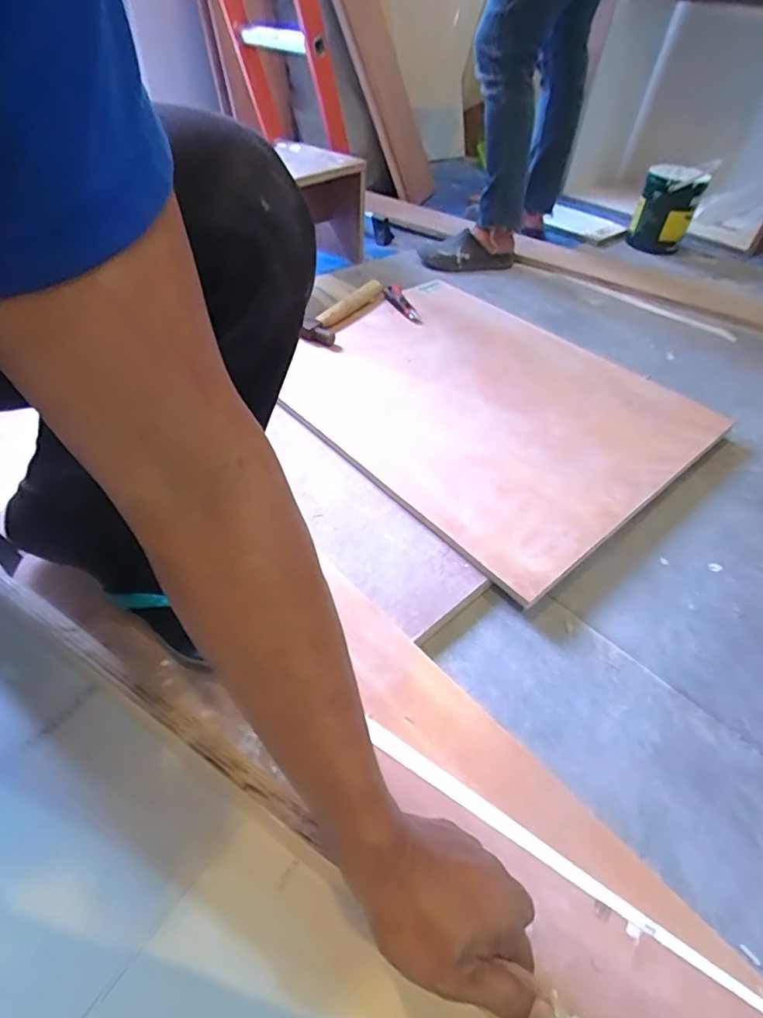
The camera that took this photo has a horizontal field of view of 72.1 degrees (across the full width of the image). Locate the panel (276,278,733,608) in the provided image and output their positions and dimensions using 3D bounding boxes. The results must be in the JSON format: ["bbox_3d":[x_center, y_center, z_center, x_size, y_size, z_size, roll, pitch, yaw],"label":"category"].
[{"bbox_3d":[0.162,-0.218,0.978,0.571,0.034,0.733,-32,52,-26],"label":"panel"}]

